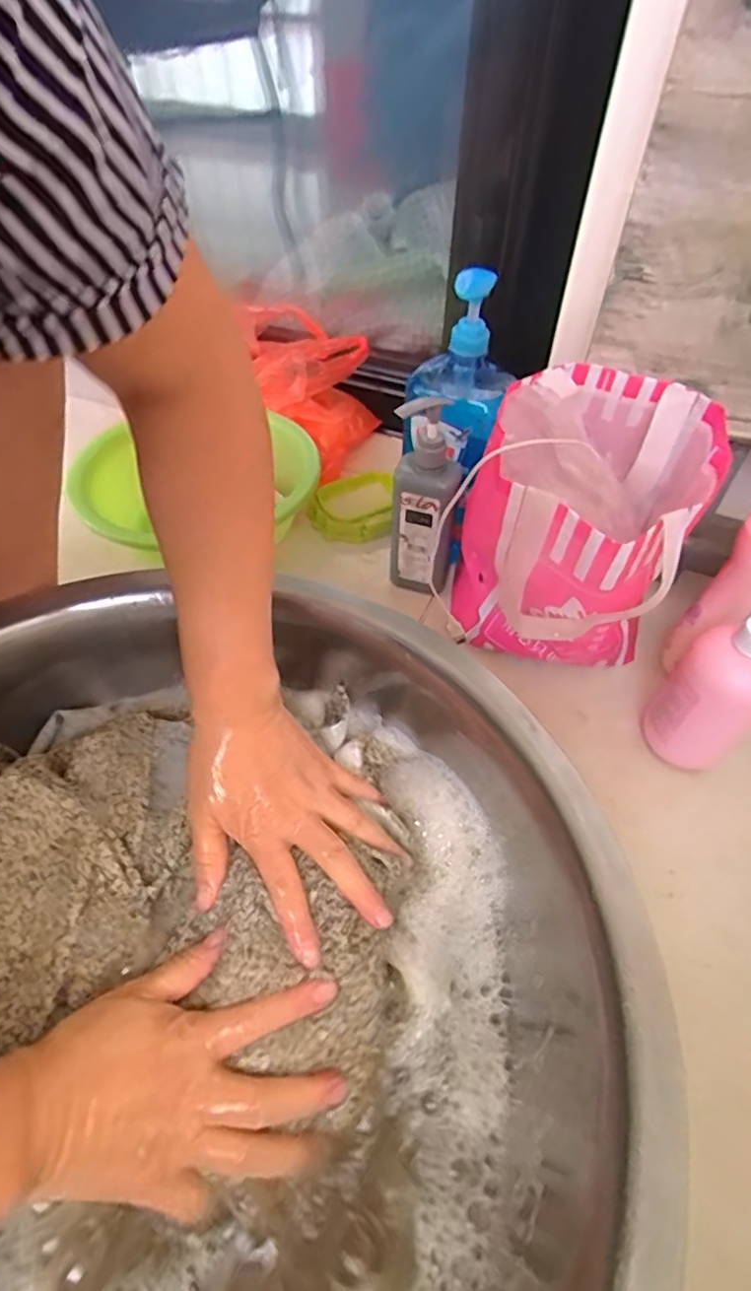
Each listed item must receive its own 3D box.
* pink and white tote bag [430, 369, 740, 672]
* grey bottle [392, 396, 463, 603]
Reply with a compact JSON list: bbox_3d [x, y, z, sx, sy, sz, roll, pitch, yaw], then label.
[{"bbox_3d":[0.167,-0.098,0.530,0.206,0.225,0.188,14,51,11],"label":"pink and white tote bag"},{"bbox_3d":[0.052,-0.154,0.618,0.068,0.211,0.079,9,51,7],"label":"grey bottle"}]

